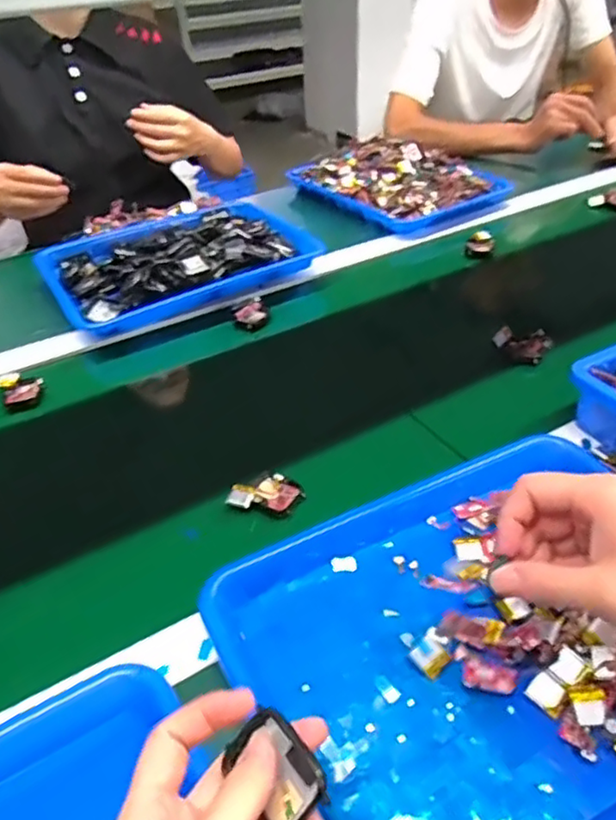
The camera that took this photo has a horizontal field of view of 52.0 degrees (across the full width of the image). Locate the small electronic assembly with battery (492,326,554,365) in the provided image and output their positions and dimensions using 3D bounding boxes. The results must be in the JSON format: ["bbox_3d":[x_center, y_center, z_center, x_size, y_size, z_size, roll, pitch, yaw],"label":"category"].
[{"bbox_3d":[0.230,-0.072,0.681,0.061,0.036,0.014,28,48,31],"label":"small electronic assembly with battery"}]

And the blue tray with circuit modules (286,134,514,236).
[{"bbox_3d":[0.146,-0.386,1.038,0.235,0.059,0.296,-23,44,-23],"label":"blue tray with circuit modules"}]

